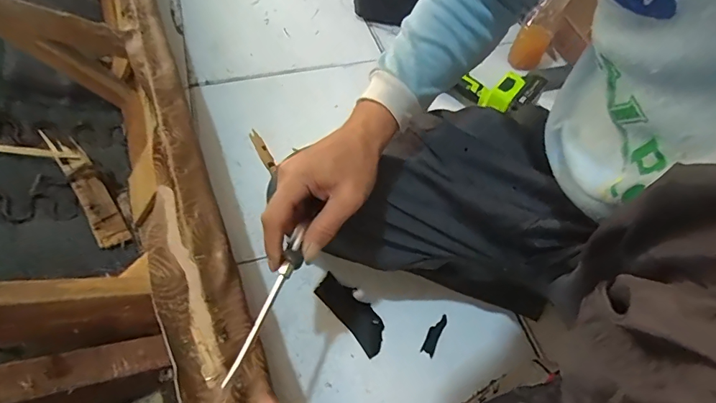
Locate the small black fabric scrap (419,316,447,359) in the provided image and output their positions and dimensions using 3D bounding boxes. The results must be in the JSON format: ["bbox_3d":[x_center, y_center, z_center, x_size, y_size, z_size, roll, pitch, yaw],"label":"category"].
[{"bbox_3d":[0.102,0.177,0.564,0.016,0.007,0.057,26,57,13],"label":"small black fabric scrap"}]

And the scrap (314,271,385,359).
[{"bbox_3d":[-0.006,0.146,0.567,0.044,0.020,0.120,-36,65,-25],"label":"scrap"}]

